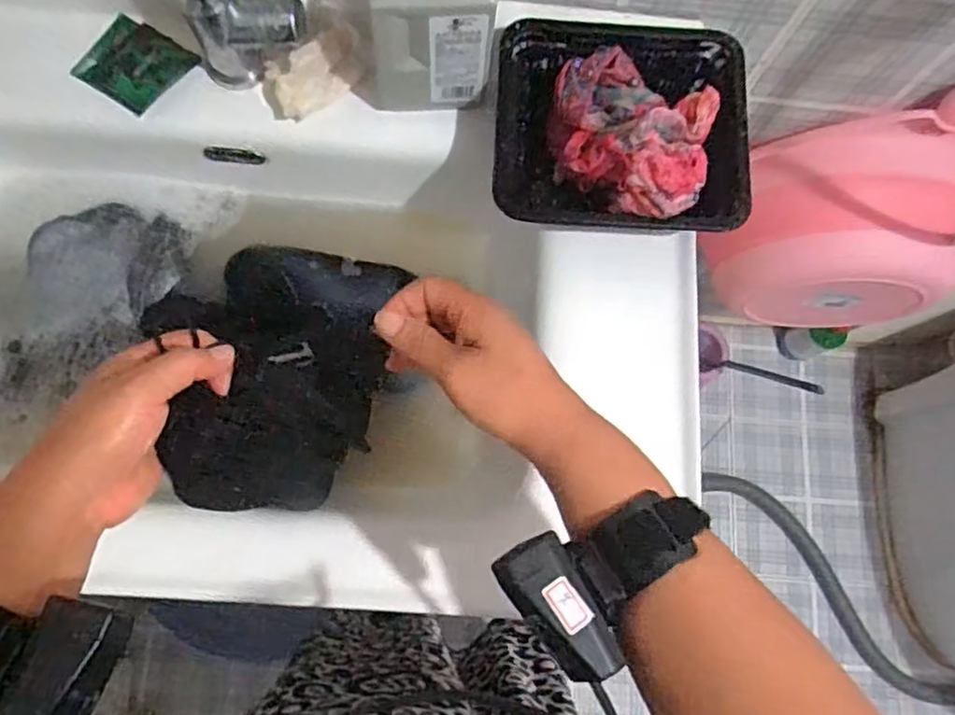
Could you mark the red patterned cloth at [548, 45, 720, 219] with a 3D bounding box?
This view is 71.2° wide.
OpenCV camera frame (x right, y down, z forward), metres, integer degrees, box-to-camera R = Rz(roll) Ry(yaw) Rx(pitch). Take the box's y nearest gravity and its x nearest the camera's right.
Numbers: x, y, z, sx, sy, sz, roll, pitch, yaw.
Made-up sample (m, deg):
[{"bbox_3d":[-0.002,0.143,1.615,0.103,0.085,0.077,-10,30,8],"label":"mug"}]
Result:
[{"bbox_3d":[0.115,-0.170,0.499,0.114,0.059,0.134,5,76,-3],"label":"red patterned cloth"}]

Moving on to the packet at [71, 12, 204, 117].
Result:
[{"bbox_3d":[-0.284,-0.243,0.549,0.079,0.020,0.070,36,77,5],"label":"packet"}]

